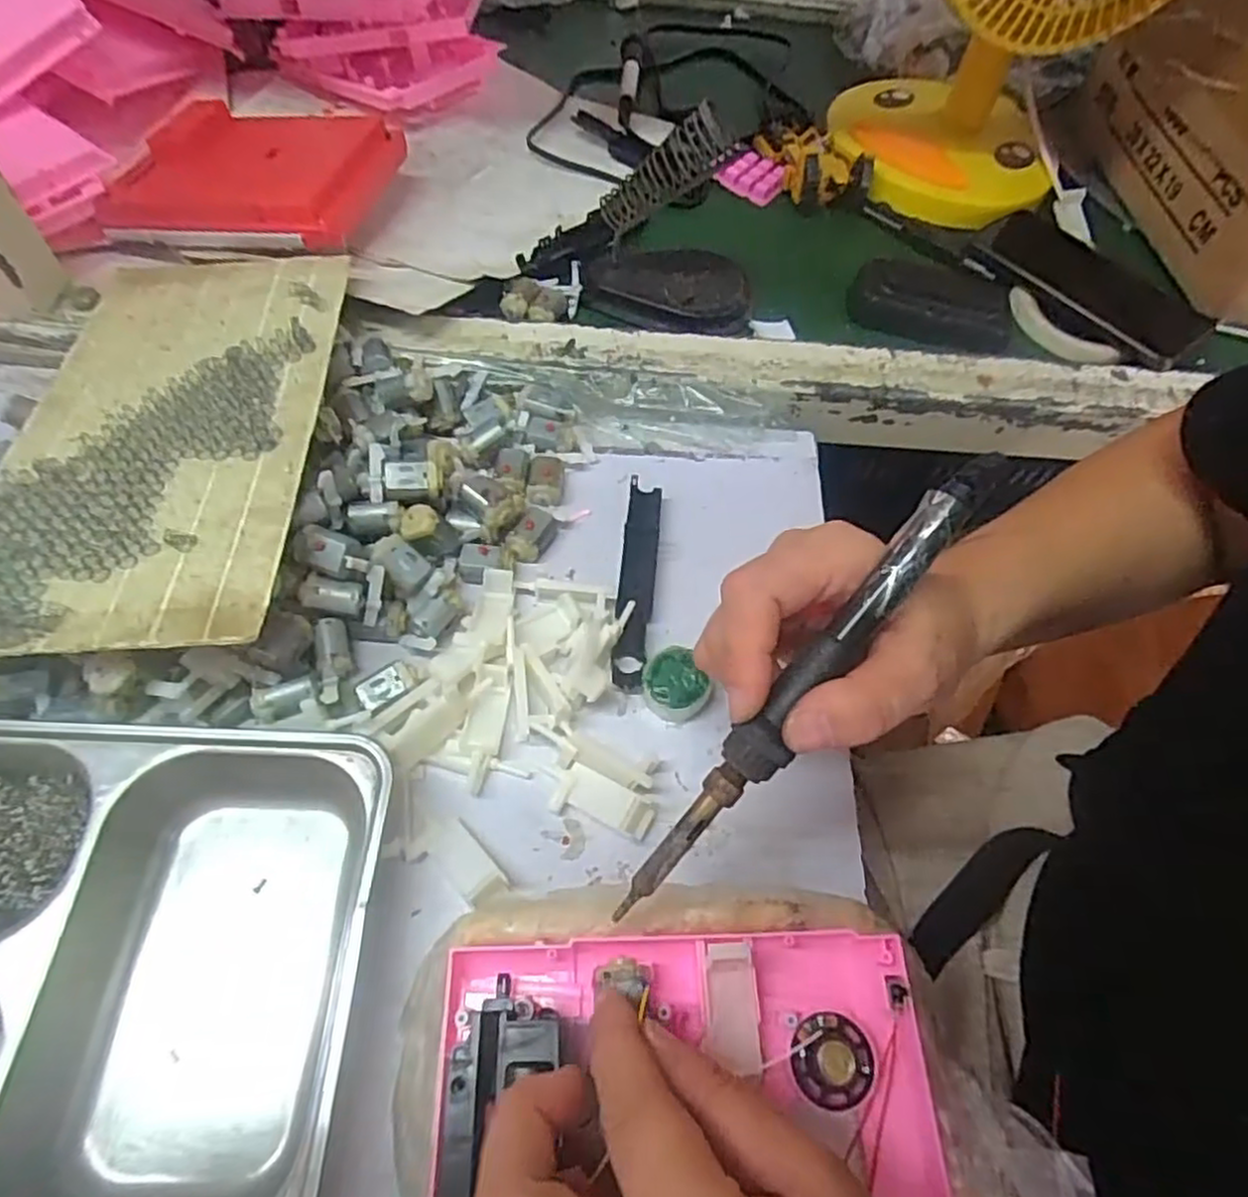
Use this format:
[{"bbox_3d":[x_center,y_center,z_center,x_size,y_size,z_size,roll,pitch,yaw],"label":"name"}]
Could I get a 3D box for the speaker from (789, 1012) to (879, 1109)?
[{"bbox_3d":[0.072,0.158,0.245,0.028,0.007,0.028,-1,60,-6],"label":"speaker"}]

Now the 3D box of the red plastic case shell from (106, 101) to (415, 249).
[{"bbox_3d":[-0.241,-0.285,0.471,0.158,0.030,0.123,12,60,3],"label":"red plastic case shell"}]

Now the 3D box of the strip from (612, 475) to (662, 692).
[{"bbox_3d":[0.007,-0.010,0.378,0.019,0.011,0.121,7,60,0],"label":"strip"}]

